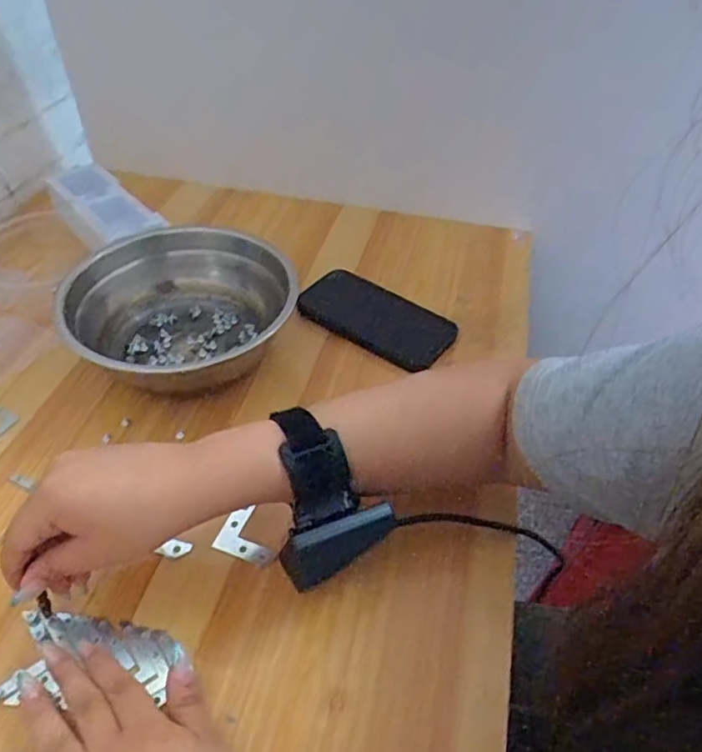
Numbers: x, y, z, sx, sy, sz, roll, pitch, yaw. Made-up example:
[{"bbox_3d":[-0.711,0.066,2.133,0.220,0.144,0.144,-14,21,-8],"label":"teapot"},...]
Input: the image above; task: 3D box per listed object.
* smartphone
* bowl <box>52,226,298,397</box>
[{"bbox_3d":[0.022,-0.056,0.573,0.147,0.013,0.080,29,52,23],"label":"smartphone"},{"bbox_3d":[-0.149,-0.057,0.530,0.183,0.066,0.183,1,46,-1],"label":"bowl"}]

